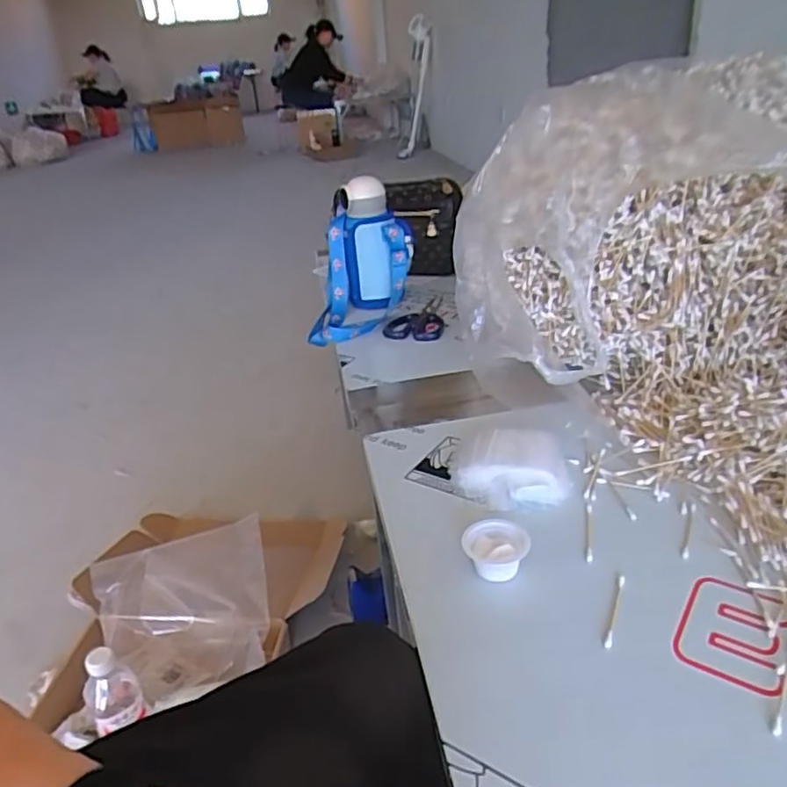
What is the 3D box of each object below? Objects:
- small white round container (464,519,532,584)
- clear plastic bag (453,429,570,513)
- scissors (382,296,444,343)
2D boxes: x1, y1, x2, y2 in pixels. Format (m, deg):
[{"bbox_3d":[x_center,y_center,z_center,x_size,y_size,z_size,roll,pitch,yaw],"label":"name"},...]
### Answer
[{"bbox_3d":[0.087,0.134,0.541,0.053,0.033,0.050,-5,30,3],"label":"small white round container"},{"bbox_3d":[0.117,0.070,0.637,0.106,0.030,0.108,0,30,13],"label":"clear plastic bag"},{"bbox_3d":[0.050,-0.123,1.026,0.088,0.011,0.148,7,31,22],"label":"scissors"}]

